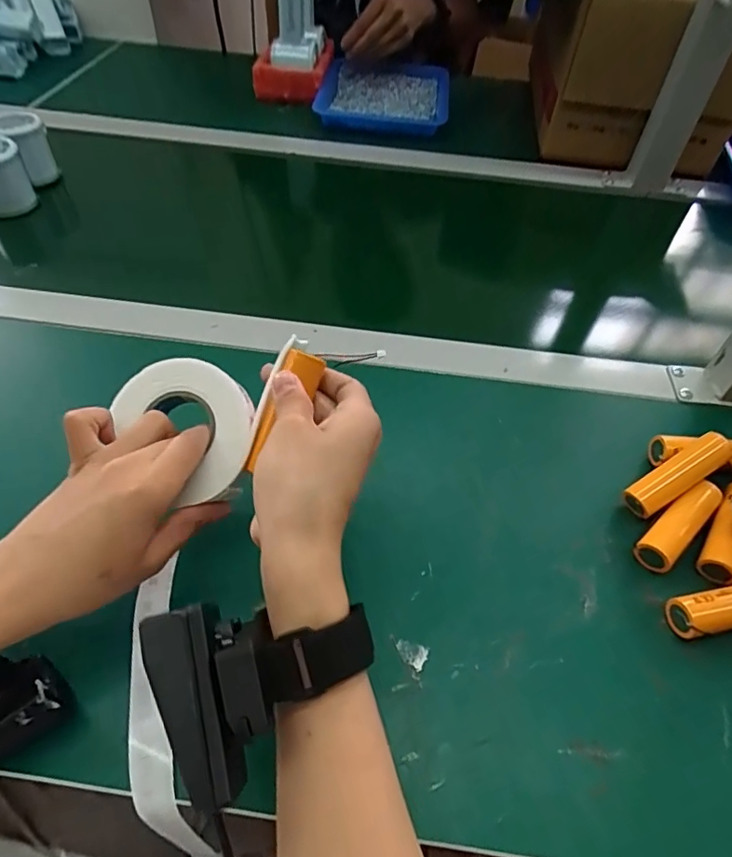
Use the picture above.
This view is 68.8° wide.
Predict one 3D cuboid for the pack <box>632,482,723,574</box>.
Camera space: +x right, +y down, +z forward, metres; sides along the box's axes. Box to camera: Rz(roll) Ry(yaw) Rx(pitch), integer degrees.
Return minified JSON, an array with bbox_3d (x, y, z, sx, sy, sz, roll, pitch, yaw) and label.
[{"bbox_3d":[0.199,0.062,0.340,0.076,0.020,0.022,-34,60,-27],"label":"pack"}]

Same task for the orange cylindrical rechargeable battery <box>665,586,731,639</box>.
[{"bbox_3d":[0.210,0.103,0.306,0.070,0.022,0.022,-7,52,-9],"label":"orange cylindrical rechargeable battery"}]

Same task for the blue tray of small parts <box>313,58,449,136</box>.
[{"bbox_3d":[0.026,-0.456,0.740,0.174,0.032,0.226,7,51,2],"label":"blue tray of small parts"}]

